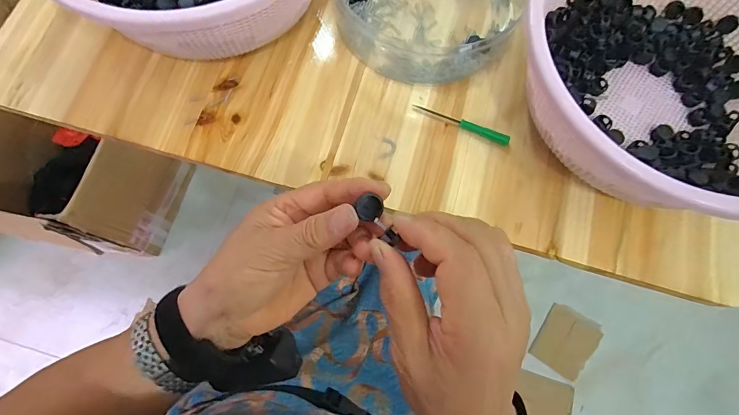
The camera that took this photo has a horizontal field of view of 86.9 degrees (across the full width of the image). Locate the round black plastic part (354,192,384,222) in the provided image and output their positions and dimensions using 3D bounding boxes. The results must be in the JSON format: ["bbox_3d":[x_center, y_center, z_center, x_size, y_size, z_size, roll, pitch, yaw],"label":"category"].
[{"bbox_3d":[0.001,0.000,0.232,0.015,0.005,0.014,-39,78,-10],"label":"round black plastic part"}]

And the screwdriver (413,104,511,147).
[{"bbox_3d":[0.090,-0.083,0.380,0.097,0.011,0.008,26,76,7],"label":"screwdriver"}]

